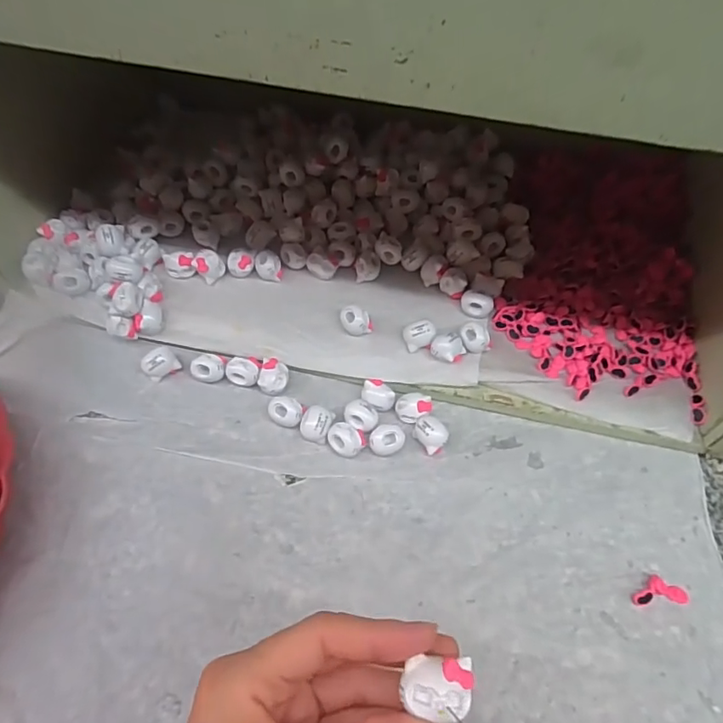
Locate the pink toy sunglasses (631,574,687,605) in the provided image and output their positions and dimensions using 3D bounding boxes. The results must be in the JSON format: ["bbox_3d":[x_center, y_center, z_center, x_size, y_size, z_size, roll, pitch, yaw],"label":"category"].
[{"bbox_3d":[0.188,0.144,0.328,0.036,0.006,0.017,0,56,-3],"label":"pink toy sunglasses"}]

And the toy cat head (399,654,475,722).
[{"bbox_3d":[0.028,0.118,0.188,0.024,0.006,0.020,8,59,1],"label":"toy cat head"}]

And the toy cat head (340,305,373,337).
[{"bbox_3d":[-0.004,-0.031,0.409,0.026,0.019,0.019,8,56,2],"label":"toy cat head"}]

